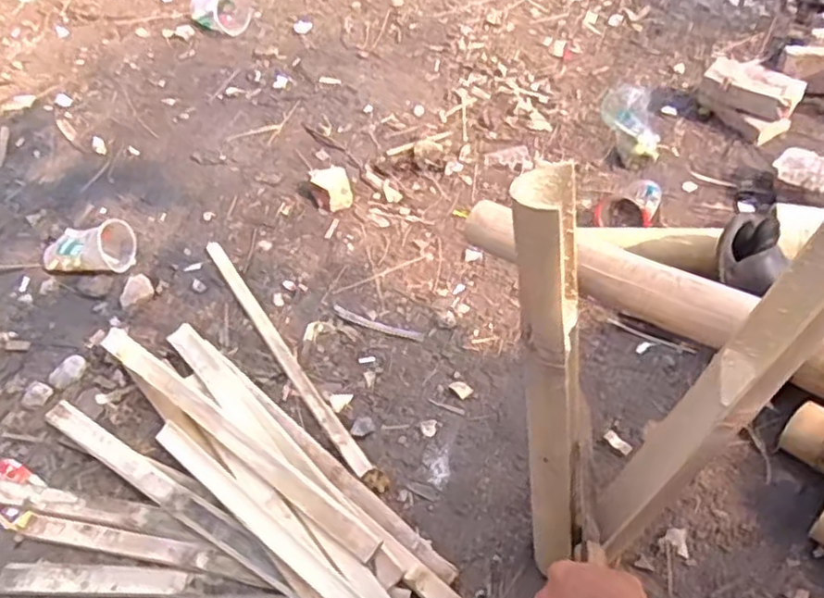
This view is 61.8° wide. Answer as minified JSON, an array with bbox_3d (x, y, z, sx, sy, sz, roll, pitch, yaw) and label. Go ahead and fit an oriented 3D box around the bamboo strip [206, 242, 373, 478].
[{"bbox_3d":[-0.208,0.069,1.069,0.024,0.014,0.523,-30,55,-17],"label":"bamboo strip"}]

